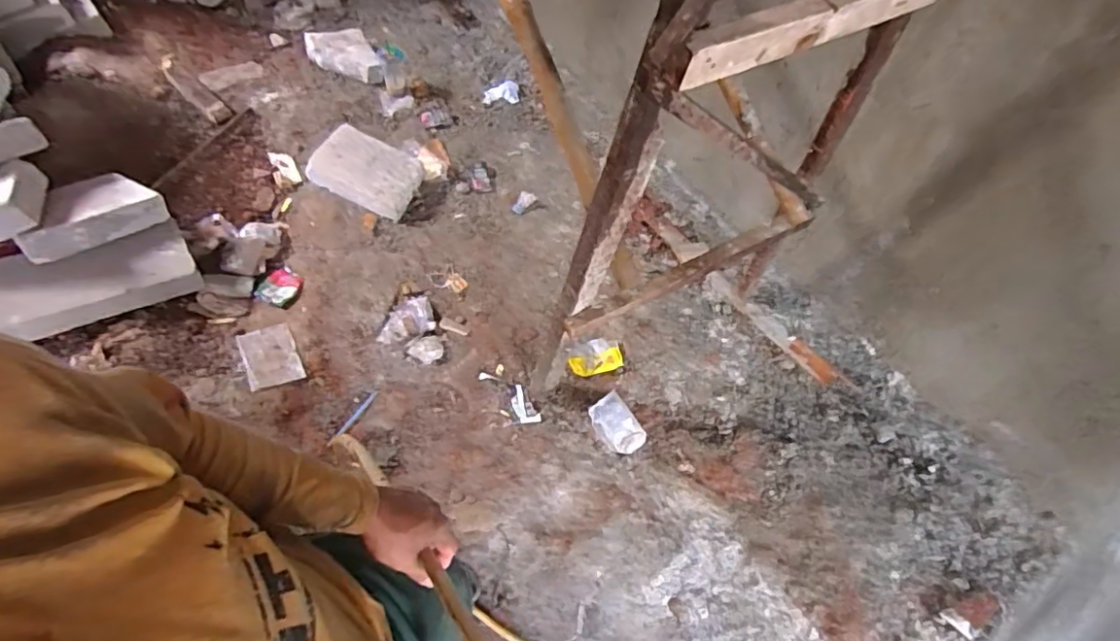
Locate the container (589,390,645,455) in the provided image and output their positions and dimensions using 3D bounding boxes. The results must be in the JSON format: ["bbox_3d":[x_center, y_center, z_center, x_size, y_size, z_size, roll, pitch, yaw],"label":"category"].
[{"bbox_3d":[0.144,0.258,1.441,0.091,0.063,0.139,-37,69,-23],"label":"container"}]

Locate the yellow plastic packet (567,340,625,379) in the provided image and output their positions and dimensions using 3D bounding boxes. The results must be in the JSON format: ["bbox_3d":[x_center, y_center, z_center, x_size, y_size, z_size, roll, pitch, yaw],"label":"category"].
[{"bbox_3d":[0.092,0.097,1.549,0.136,0.027,0.085,-8,60,-13],"label":"yellow plastic packet"}]

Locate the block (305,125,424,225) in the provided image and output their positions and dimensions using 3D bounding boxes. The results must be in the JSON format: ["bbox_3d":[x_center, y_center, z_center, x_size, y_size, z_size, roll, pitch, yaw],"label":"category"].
[{"bbox_3d":[-0.577,-0.446,1.749,0.310,0.096,0.213,23,58,7],"label":"block"}]

